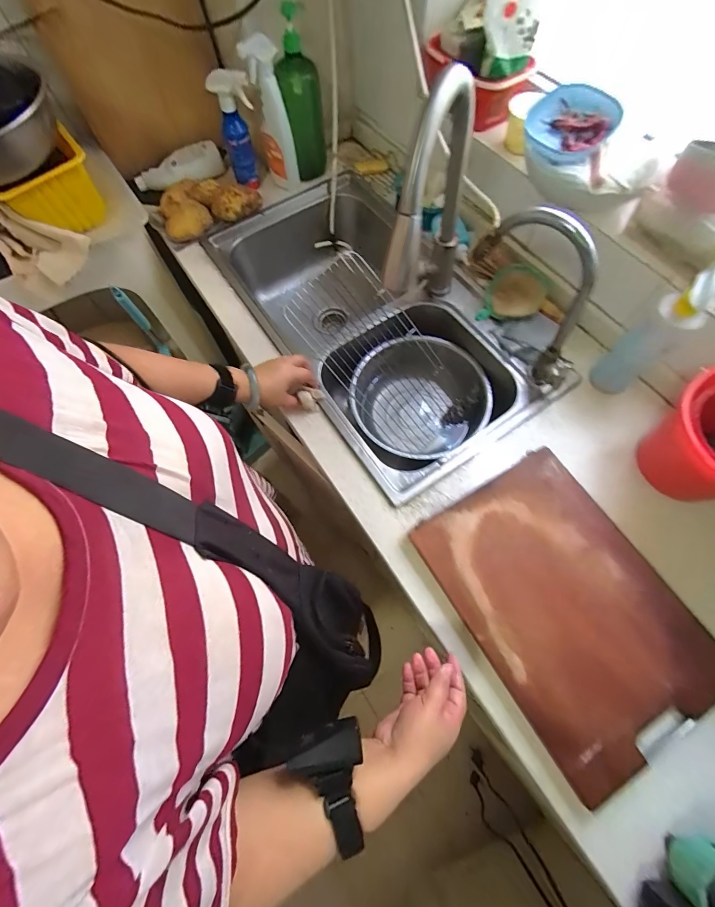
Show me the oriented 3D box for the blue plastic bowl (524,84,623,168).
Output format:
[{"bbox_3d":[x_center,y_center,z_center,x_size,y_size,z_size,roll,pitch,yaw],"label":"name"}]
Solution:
[{"bbox_3d":[0.353,-0.544,0.603,0.122,0.050,0.143,-37,71,11],"label":"blue plastic bowl"}]

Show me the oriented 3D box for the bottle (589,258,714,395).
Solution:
[{"bbox_3d":[0.475,-0.191,0.570,0.085,0.240,0.060,-37,72,-12],"label":"bottle"}]

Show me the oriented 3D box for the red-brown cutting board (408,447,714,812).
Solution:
[{"bbox_3d":[0.296,0.213,0.527,0.275,0.020,0.387,-30,71,-7],"label":"red-brown cutting board"}]

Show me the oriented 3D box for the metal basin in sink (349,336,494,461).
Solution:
[{"bbox_3d":[0.135,-0.113,0.793,0.273,0.107,0.281,-1,69,2],"label":"metal basin in sink"}]

